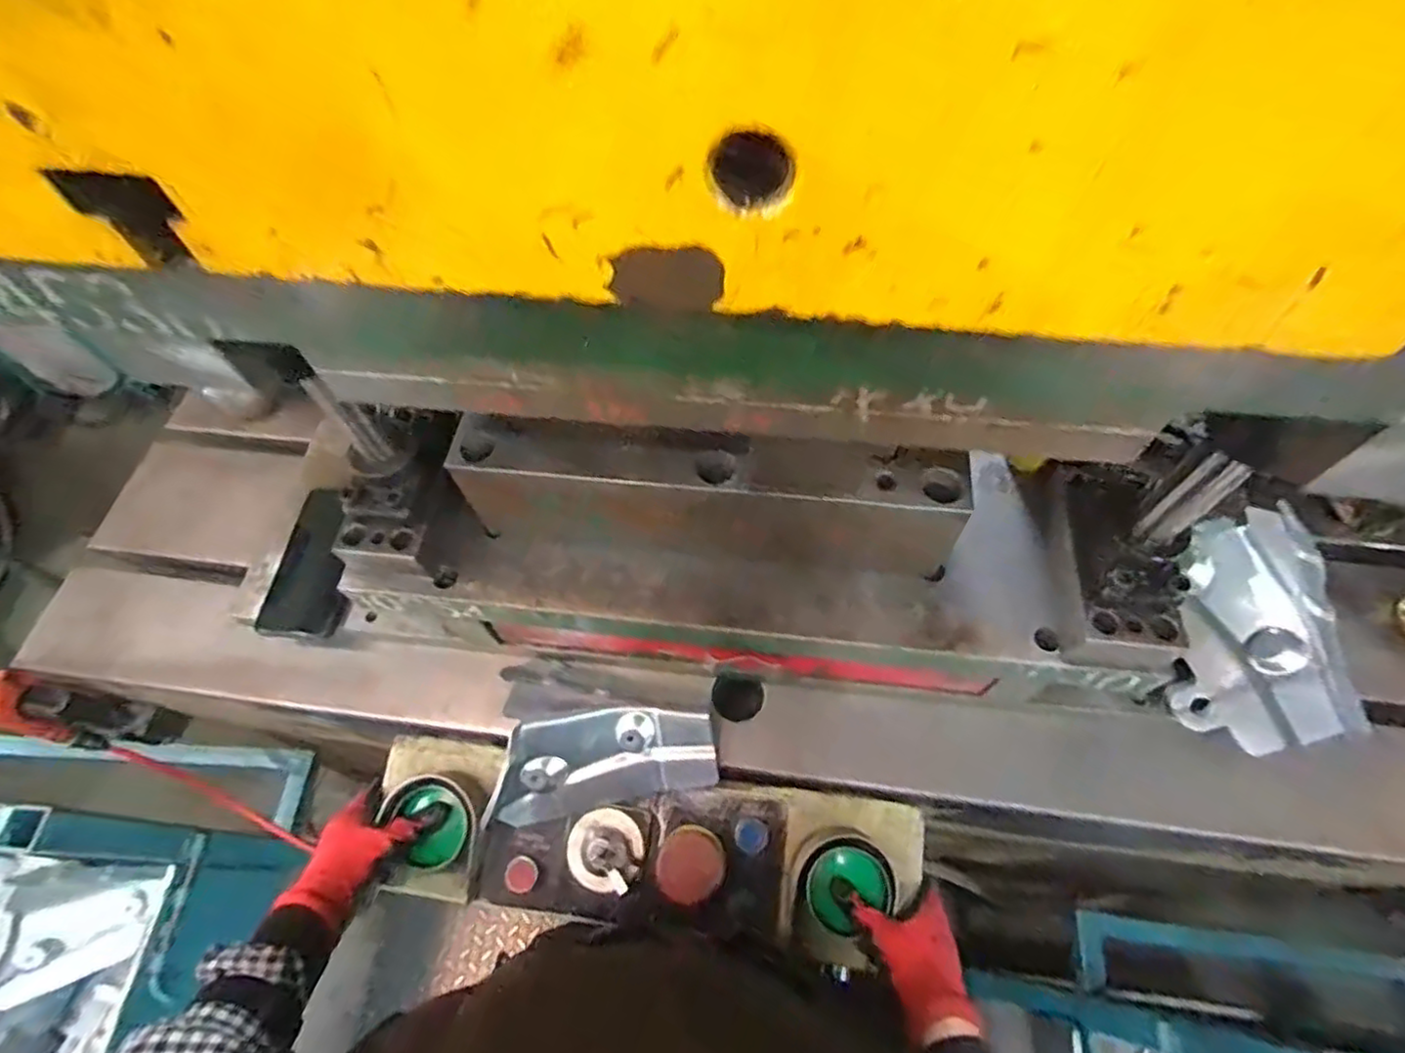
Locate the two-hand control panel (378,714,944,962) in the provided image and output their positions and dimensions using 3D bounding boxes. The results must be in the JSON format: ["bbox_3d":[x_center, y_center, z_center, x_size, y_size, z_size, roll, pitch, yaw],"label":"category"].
[{"bbox_3d":[-0.049,0.263,0.596,0.476,0.093,0.172,7,61,4],"label":"two-hand control panel"}]

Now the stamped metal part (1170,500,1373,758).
[{"bbox_3d":[0.460,0.086,0.552,0.116,0.074,0.198,7,61,6],"label":"stamped metal part"}]

